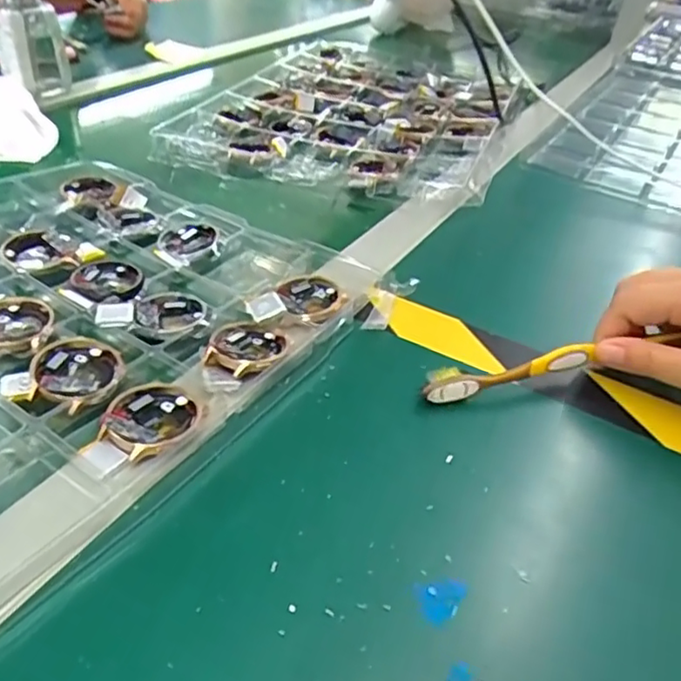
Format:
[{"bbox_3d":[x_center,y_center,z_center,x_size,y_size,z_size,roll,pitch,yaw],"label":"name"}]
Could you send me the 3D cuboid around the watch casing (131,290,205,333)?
[{"bbox_3d":[-0.103,-0.018,0.381,0.039,0.010,0.042,0,38,-8],"label":"watch casing"}]

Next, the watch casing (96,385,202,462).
[{"bbox_3d":[-0.092,0.039,0.306,0.043,0.012,0.043,2,38,-5],"label":"watch casing"}]

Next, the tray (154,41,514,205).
[{"bbox_3d":[0.022,-0.273,0.719,0.315,0.023,0.449,14,38,10],"label":"tray"}]

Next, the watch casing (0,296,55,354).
[{"bbox_3d":[-0.187,-0.011,0.358,0.041,0.005,0.049,-23,46,-32],"label":"watch casing"}]

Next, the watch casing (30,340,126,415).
[{"bbox_3d":[-0.135,0.016,0.328,0.050,0.008,0.044,22,41,20],"label":"watch casing"}]

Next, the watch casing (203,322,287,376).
[{"bbox_3d":[-0.054,0.002,0.354,0.039,0.010,0.044,18,39,15],"label":"watch casing"}]

